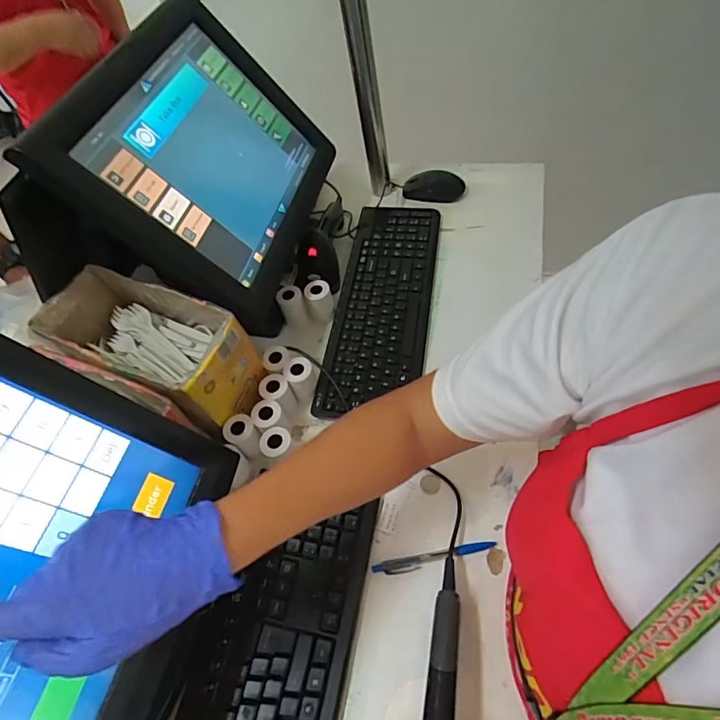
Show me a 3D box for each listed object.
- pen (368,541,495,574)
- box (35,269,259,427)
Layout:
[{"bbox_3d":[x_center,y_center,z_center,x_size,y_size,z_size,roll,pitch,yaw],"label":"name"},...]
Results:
[{"bbox_3d":[0.081,0.214,0.495,0.134,0.007,0.015,-9,58,-4],"label":"pen"},{"bbox_3d":[-0.259,-0.016,0.571,0.243,0.116,0.120,16,61,20],"label":"box"}]

